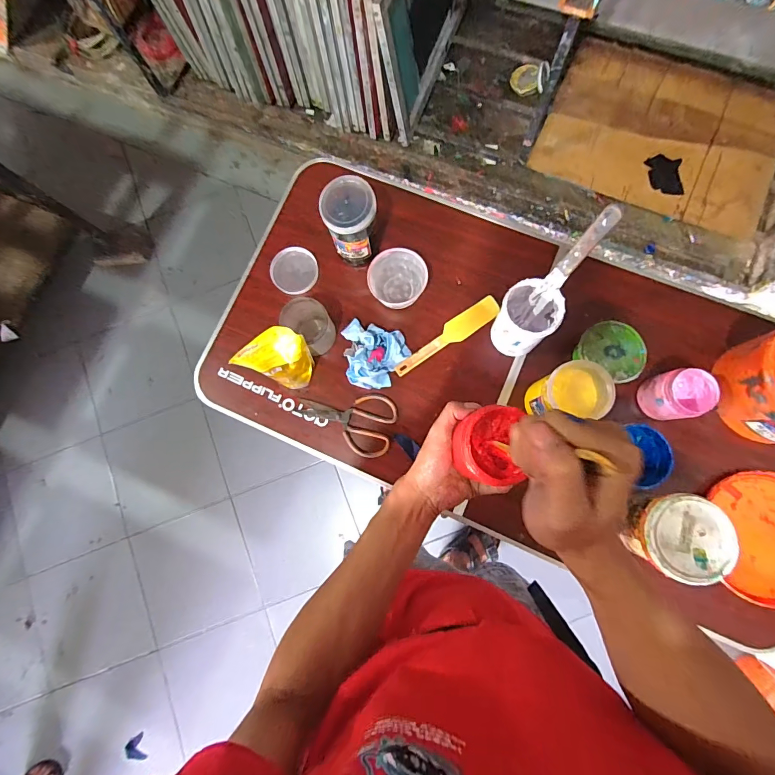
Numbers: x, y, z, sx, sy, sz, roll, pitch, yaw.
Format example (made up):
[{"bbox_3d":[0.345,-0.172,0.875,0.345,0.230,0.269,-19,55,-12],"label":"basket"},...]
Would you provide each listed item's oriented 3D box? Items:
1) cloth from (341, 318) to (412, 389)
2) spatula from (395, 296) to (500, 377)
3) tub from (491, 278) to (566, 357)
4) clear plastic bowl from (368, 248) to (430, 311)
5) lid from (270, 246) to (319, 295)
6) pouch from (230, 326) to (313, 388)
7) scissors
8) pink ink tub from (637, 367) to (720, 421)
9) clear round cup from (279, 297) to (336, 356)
[{"bbox_3d":[-0.031,-0.064,0.768,0.137,0.059,0.130,13,82,5],"label":"cloth"},{"bbox_3d":[0.120,-0.104,0.794,0.246,0.008,0.049,-35,74,-3],"label":"spatula"},{"bbox_3d":[0.245,-0.121,0.707,0.099,0.134,0.094,0,81,3],"label":"tub"},{"bbox_3d":[0.021,-0.217,0.791,0.114,0.068,0.111,0,81,3],"label":"clear plastic bowl"},{"bbox_3d":[-0.198,-0.247,0.830,0.096,0.017,0.100,0,81,3],"label":"lid"},{"bbox_3d":[-0.186,-0.045,0.705,0.057,0.184,0.105,44,86,9],"label":"pouch"},{"bbox_3d":[-0.082,0.059,0.781,0.194,0.018,0.119,18,82,6],"label":"scissors"},{"bbox_3d":[0.523,0.014,0.706,0.084,0.089,0.081,0,81,3],"label":"pink ink tub"},{"bbox_3d":[-0.149,-0.121,0.770,0.080,0.093,0.091,-45,81,-4],"label":"clear round cup"}]

